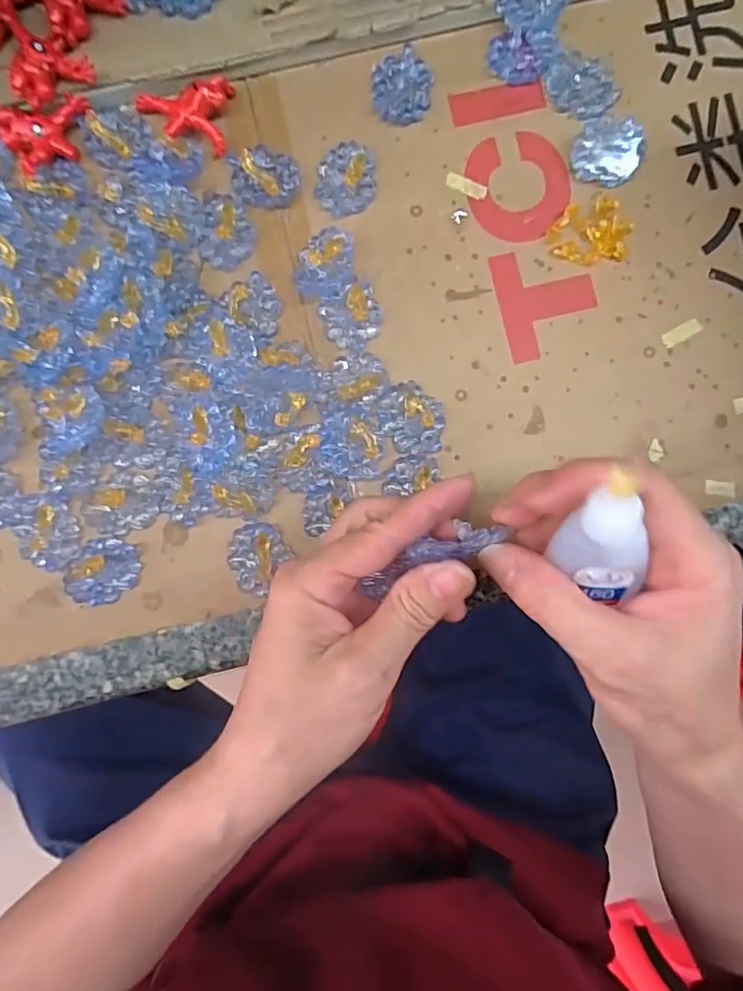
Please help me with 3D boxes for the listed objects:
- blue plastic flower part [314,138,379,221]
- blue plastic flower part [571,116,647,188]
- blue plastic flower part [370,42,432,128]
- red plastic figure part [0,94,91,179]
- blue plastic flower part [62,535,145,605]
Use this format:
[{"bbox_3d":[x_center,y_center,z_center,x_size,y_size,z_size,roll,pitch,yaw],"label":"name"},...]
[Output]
[{"bbox_3d":[-0.013,-0.163,0.274,0.031,0.013,0.036,2,89,-1],"label":"blue plastic flower part"},{"bbox_3d":[0.122,-0.177,0.276,0.034,0.012,0.031,0,89,-1],"label":"blue plastic flower part"},{"bbox_3d":[0.016,-0.214,0.280,0.031,0.005,0.037,-2,89,-1],"label":"blue plastic flower part"},{"bbox_3d":[-0.163,-0.186,0.269,0.045,0.009,0.034,-34,90,-1],"label":"red plastic figure part"},{"bbox_3d":[-0.135,0.039,0.270,0.031,0.005,0.035,31,89,-1],"label":"blue plastic flower part"}]

